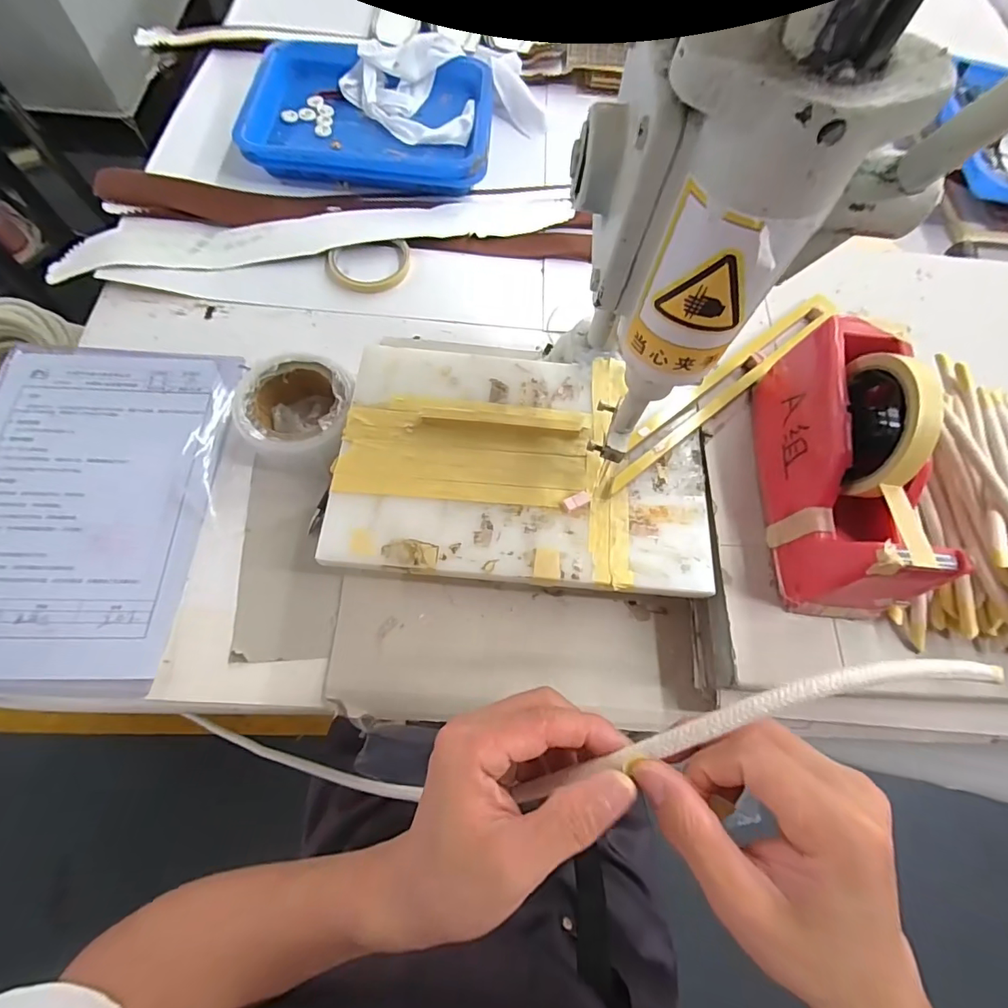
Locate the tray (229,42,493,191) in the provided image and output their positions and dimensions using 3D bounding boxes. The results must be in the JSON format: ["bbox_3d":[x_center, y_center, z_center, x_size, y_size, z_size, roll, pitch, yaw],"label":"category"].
[{"bbox_3d":[-0.159,-0.483,0.598,0.285,0.038,0.214,4,68,-3],"label":"tray"}]

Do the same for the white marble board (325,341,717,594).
[{"bbox_3d":[0.017,-0.036,0.394,0.294,0.010,0.197,5,69,-1],"label":"white marble board"}]

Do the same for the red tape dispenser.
[{"bbox_3d":[0.252,-0.031,0.345,0.077,0.115,0.201,7,69,0],"label":"red tape dispenser"}]

